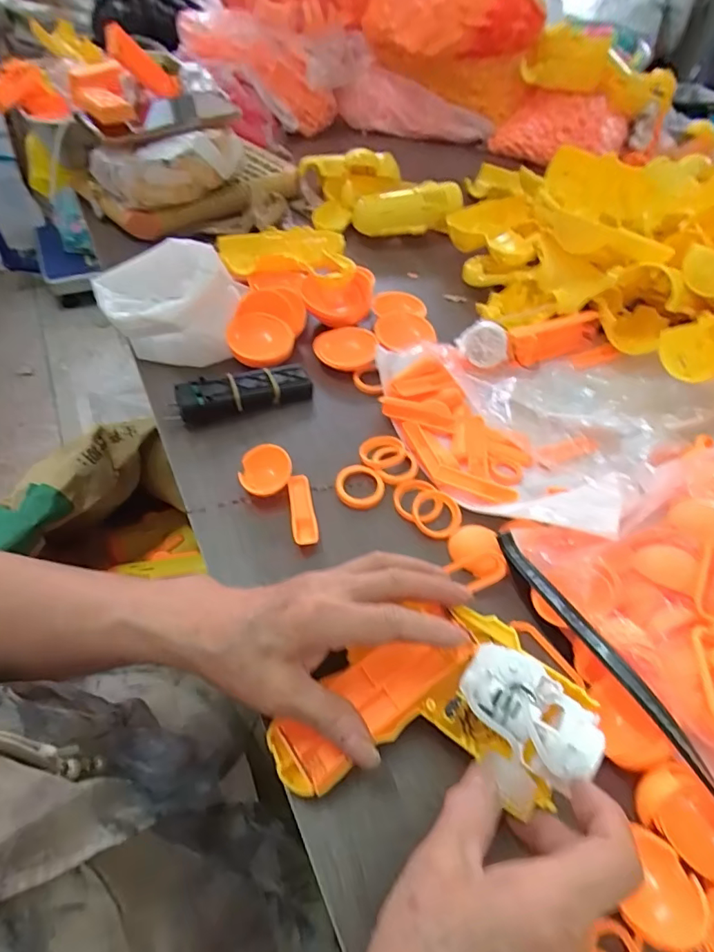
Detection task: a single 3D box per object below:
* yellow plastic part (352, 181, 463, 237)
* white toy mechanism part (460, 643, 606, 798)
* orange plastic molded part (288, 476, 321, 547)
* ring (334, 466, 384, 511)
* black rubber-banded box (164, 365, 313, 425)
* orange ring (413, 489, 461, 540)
[{"bbox_3d":[0.063,-0.332,0.626,0.138,0.038,0.053,-11,53,-8],"label":"yellow plastic part"},{"bbox_3d":[0.087,0.115,0.252,0.069,0.014,0.043,37,61,26],"label":"white toy mechanism part"},{"bbox_3d":[-0.039,0.025,0.358,0.017,0.010,0.058,-8,52,-6],"label":"orange plastic molded part"},{"bbox_3d":[0.002,0.007,0.375,0.035,0.005,0.034,0,52,0],"label":"ring"},{"bbox_3d":[-0.095,-0.070,0.420,0.114,0.023,0.032,-18,54,-14],"label":"black rubber-banded box"},{"bbox_3d":[0.058,0.027,0.363,0.034,0.007,0.035,1,69,-2],"label":"orange ring"}]

